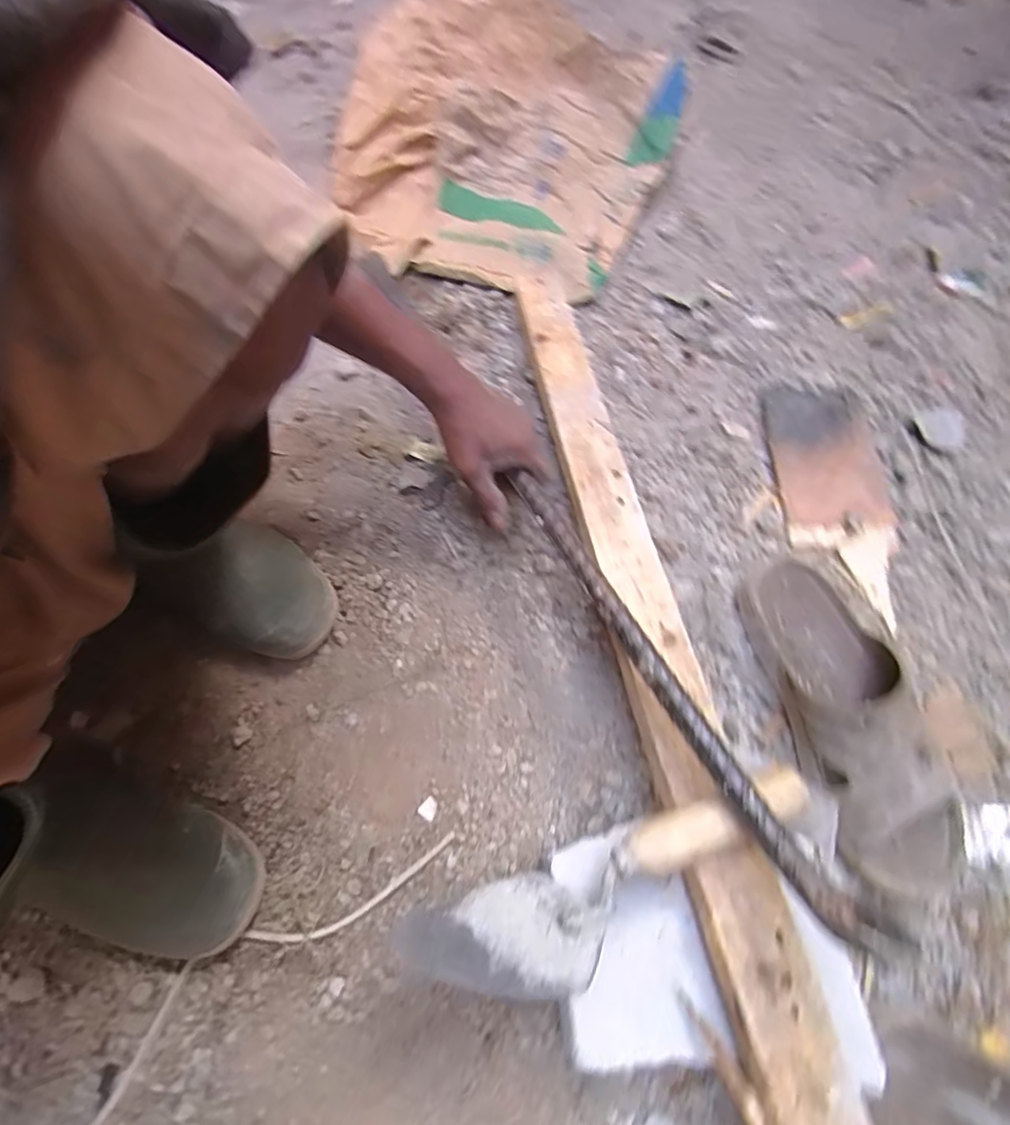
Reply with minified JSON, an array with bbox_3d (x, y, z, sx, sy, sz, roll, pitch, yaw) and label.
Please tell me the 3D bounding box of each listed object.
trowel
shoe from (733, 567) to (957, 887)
[{"bbox_3d":[0.072,0.218,0.367,0.269,0.064,0.063,-19,69,-6],"label":"trowel"},{"bbox_3d":[0.297,0.123,0.476,0.103,0.079,0.281,-11,68,-2],"label":"shoe"}]

